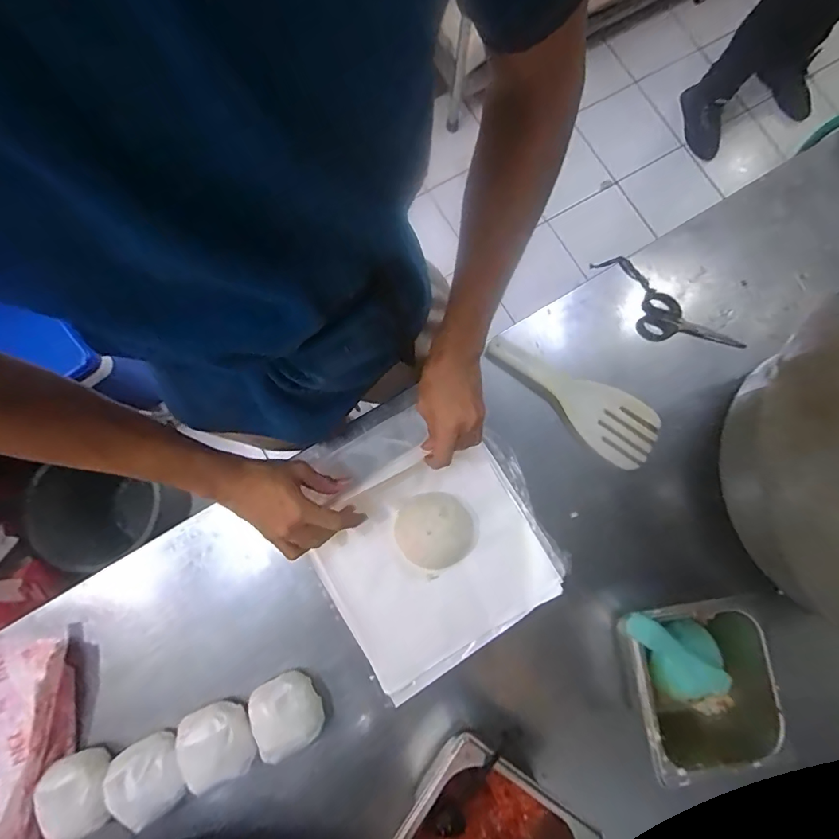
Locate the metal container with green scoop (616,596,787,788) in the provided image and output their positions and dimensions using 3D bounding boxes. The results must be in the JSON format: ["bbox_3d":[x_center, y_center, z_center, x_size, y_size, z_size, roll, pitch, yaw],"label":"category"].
[{"bbox_3d":[0.311,0.299,0.535,0.174,0.127,0.174,0,76,-1],"label":"metal container with green scoop"}]

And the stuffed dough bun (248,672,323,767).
[{"bbox_3d":[-0.156,0.338,0.530,0.076,0.043,0.079,-26,83,-6],"label":"stuffed dough bun"}]

